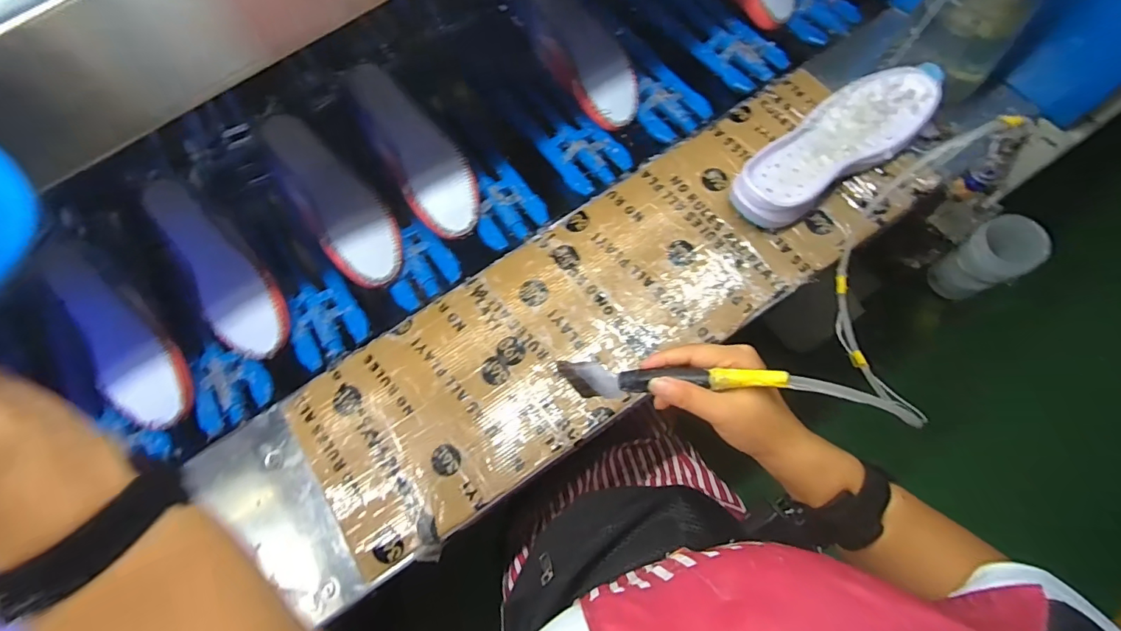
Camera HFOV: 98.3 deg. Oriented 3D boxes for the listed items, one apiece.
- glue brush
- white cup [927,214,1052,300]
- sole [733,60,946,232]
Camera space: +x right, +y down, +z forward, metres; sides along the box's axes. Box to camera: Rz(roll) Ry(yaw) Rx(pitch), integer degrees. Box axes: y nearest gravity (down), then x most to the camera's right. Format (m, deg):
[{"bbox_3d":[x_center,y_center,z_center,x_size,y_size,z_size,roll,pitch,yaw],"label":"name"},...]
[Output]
[{"bbox_3d":[0.080,0.053,0.369,0.168,0.012,0.033,-1,105,28],"label":"glue brush"},{"bbox_3d":[0.575,-0.073,0.659,0.072,0.122,0.075,-29,71,-2],"label":"white cup"},{"bbox_3d":[0.323,-0.202,0.578,0.283,0.047,0.100,-37,72,-7],"label":"sole"}]

